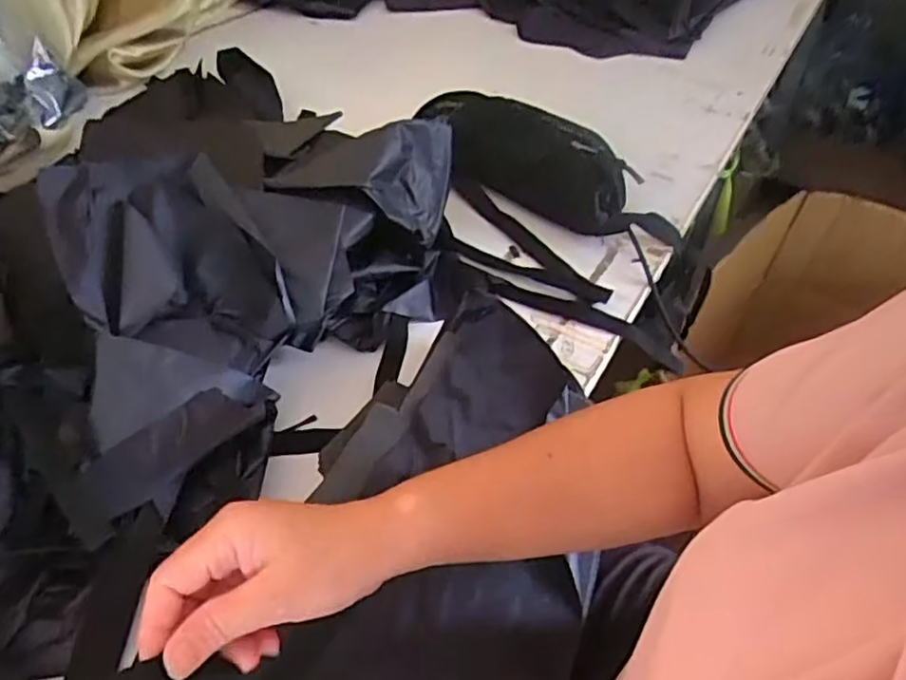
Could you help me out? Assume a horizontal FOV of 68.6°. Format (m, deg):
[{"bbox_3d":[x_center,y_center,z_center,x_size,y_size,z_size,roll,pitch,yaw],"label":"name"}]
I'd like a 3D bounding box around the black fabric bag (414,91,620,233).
[{"bbox_3d":[0.091,-0.230,0.798,0.261,0.072,0.137,24,54,19],"label":"black fabric bag"}]

